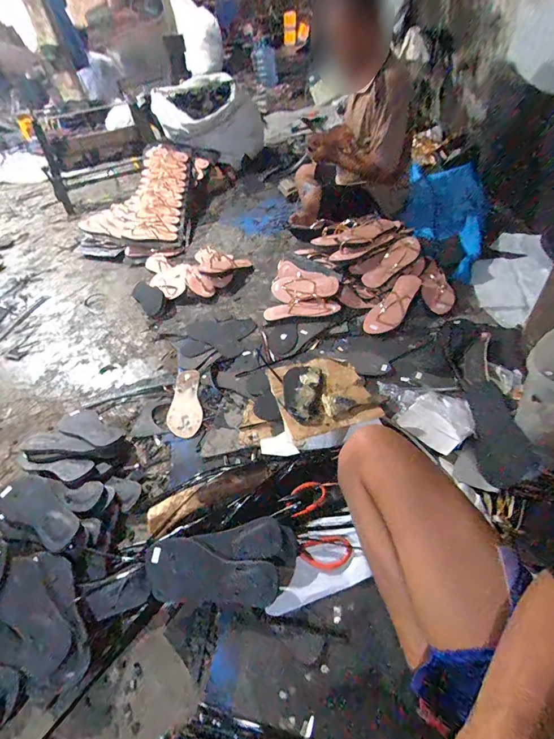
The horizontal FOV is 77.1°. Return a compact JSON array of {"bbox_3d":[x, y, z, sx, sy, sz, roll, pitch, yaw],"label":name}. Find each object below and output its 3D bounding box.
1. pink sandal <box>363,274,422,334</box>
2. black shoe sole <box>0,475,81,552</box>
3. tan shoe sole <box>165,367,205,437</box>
[{"bbox_3d":[0.370,-0.208,1.088,0.089,0.048,0.250,34,75,30],"label":"pink sandal"},{"bbox_3d":[-0.498,0.294,0.737,0.216,0.022,0.088,18,51,23],"label":"black shoe sole"},{"bbox_3d":[-0.255,0.087,0.964,0.093,0.008,0.234,-10,48,-4],"label":"tan shoe sole"}]

